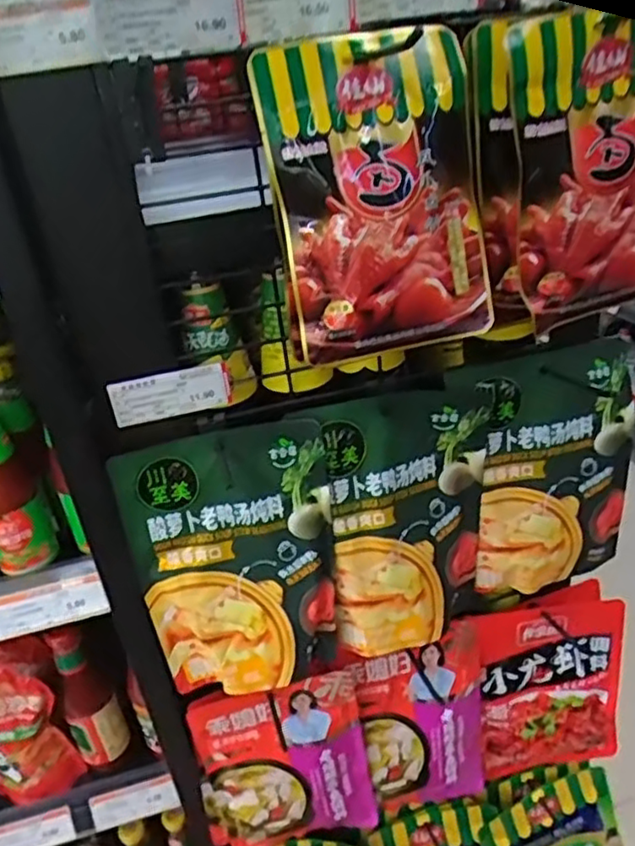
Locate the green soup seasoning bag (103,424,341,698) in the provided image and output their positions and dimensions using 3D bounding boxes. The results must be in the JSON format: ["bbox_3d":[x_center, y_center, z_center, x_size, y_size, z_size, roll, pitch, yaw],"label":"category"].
[{"bbox_3d":[-0.072,0.128,0.595,0.174,0.253,0.022,-10,19,-6],"label":"green soup seasoning bag"}]

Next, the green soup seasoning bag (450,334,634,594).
[{"bbox_3d":[0.228,0.047,0.646,0.157,0.255,0.030,-12,22,-4],"label":"green soup seasoning bag"}]

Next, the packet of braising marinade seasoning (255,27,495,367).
[{"bbox_3d":[0.043,-0.152,0.461,0.145,0.200,0.051,-6,29,2],"label":"packet of braising marinade seasoning"}]

